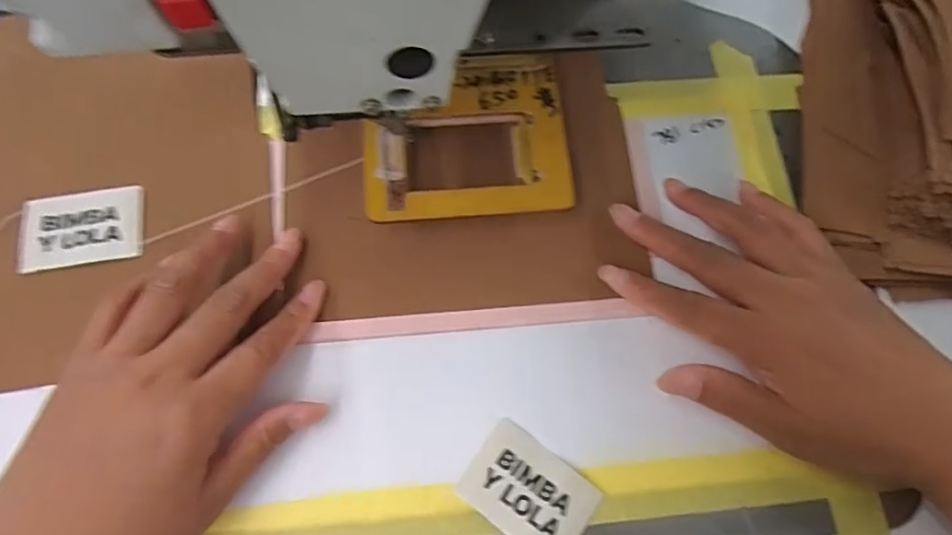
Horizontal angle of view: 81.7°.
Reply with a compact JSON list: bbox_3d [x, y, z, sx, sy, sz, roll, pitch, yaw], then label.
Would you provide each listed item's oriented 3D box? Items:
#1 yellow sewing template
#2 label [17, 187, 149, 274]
[{"bbox_3d":[-0.006,-0.070,0.293,0.105,0.007,0.091,-4,75,-4],"label":"yellow sewing template"},{"bbox_3d":[-0.203,-0.020,0.284,0.059,0.004,0.040,-8,71,-4],"label":"label"}]

